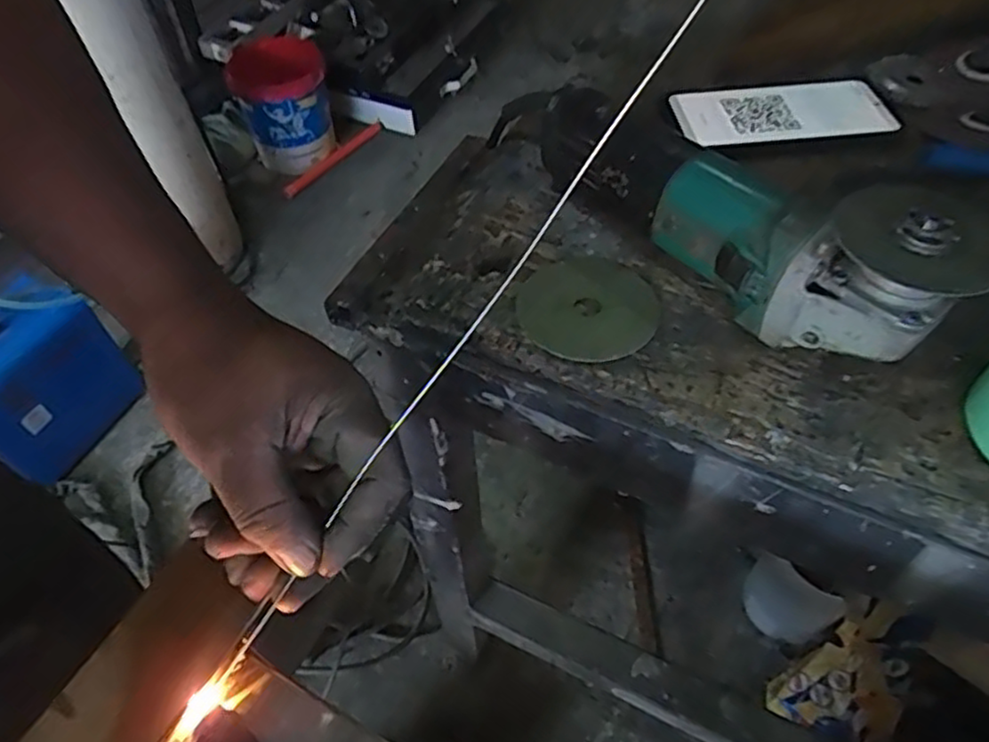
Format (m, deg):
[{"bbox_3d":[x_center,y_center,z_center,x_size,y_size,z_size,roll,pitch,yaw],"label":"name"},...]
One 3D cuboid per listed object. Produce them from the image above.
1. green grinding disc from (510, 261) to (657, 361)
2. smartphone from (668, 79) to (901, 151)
[{"bbox_3d":[0.055,-0.039,0.422,0.081,0.004,0.082,-1,51,1],"label":"green grinding disc"},{"bbox_3d":[0.213,-0.195,0.526,0.145,0.014,0.062,-5,59,4],"label":"smartphone"}]

